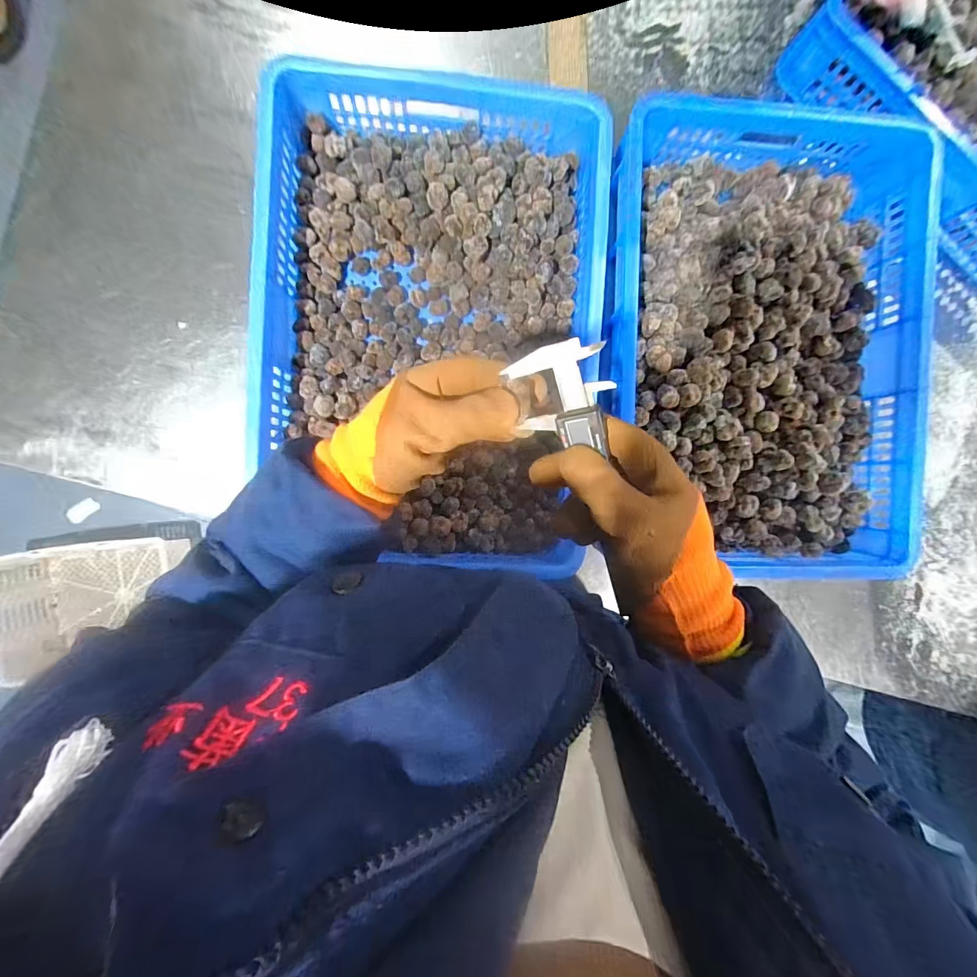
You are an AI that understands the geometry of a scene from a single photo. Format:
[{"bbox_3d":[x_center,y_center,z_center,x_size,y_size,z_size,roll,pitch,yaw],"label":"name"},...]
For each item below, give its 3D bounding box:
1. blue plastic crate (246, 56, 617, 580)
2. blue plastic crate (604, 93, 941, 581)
[{"bbox_3d":[-0.073,-0.197,0.549,0.396,0.100,0.560,4,92,-5],"label":"blue plastic crate"},{"bbox_3d":[0.360,-0.184,0.583,0.403,0.099,0.586,0,92,-4],"label":"blue plastic crate"}]

